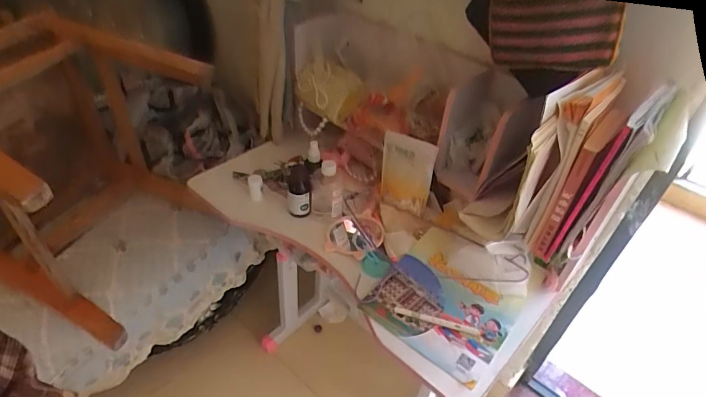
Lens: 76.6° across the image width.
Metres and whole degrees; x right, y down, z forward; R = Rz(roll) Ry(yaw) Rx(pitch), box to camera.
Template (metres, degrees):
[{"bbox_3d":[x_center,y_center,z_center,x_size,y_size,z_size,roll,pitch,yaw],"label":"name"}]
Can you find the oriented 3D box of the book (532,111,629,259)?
[{"bbox_3d":[0.353,-0.024,0.704,0.029,0.223,0.159,31,49,25],"label":"book"}]

